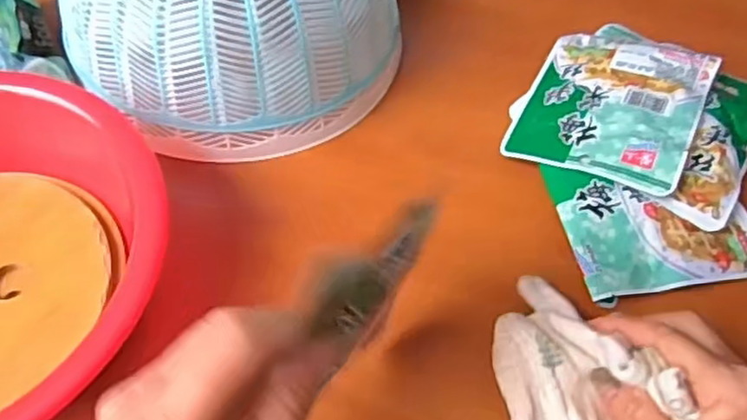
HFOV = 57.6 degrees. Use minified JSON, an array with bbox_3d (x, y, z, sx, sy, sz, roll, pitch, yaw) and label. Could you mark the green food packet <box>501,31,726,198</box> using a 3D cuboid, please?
[{"bbox_3d":[0.163,-0.074,0.464,0.112,0.010,0.131,17,56,24],"label":"green food packet"}]

